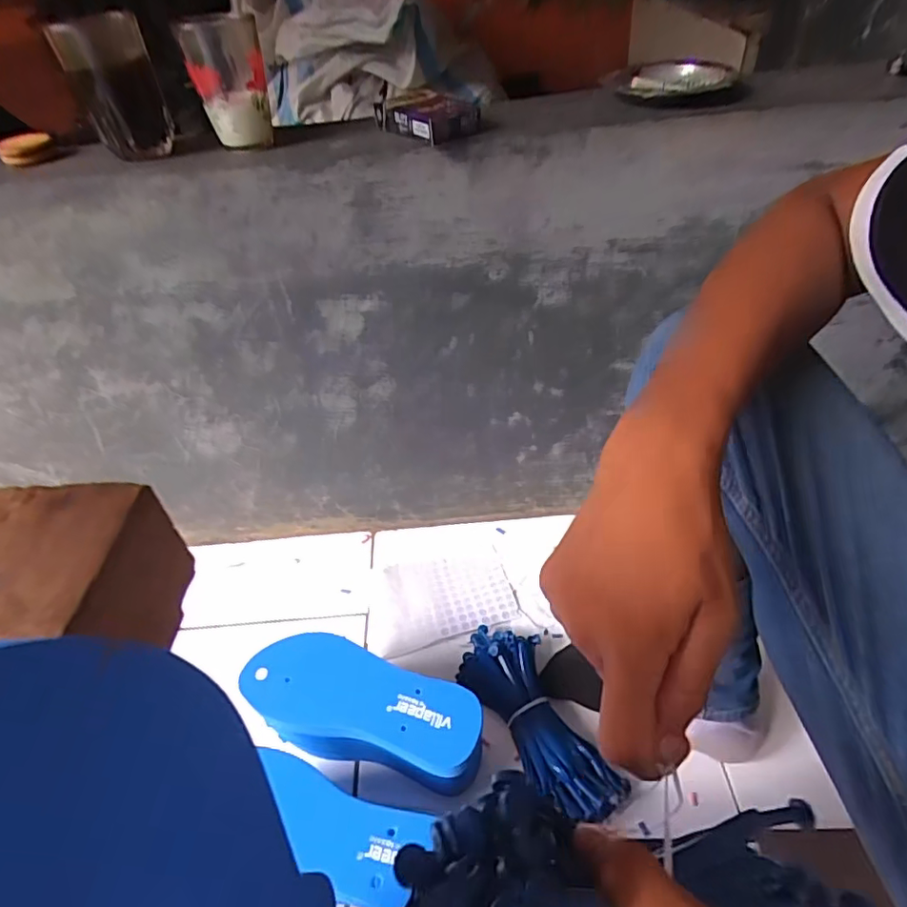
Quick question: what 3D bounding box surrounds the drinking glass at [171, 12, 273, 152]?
[{"bbox_3d":[-0.196,-0.329,0.482,0.061,0.091,0.076,-15,47,-8],"label":"drinking glass"}]

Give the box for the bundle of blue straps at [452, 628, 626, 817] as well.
[{"bbox_3d":[0.090,0.291,0.607,0.092,0.047,0.226,-26,49,-18],"label":"bundle of blue straps"}]

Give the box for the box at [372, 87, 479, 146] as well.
[{"bbox_3d":[-0.028,-0.308,0.491,0.054,0.026,0.113,-28,50,-20],"label":"box"}]

